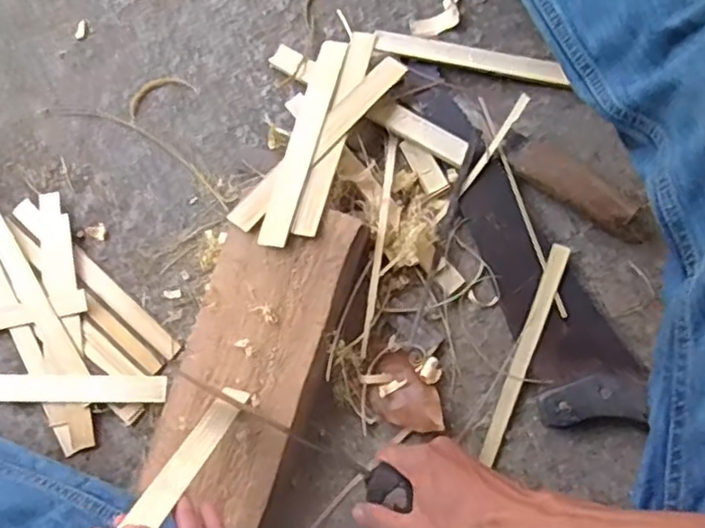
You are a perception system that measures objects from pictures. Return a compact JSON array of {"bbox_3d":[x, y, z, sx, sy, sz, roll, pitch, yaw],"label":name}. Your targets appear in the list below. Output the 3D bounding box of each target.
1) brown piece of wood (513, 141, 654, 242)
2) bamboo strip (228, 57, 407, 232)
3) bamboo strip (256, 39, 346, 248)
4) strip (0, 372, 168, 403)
[{"bbox_3d":[0.221,-0.070,0.633,0.143,0.037,0.047,37,82,8],"label":"brown piece of wood"},{"bbox_3d":[-0.031,-0.116,0.634,0.028,0.009,0.224,40,77,14],"label":"bamboo strip"},{"bbox_3d":[-0.045,-0.120,0.638,0.032,0.007,0.228,8,67,18],"label":"bamboo strip"},{"bbox_3d":[-0.290,0.120,0.647,0.224,0.011,0.027,0,79,2],"label":"strip"}]

